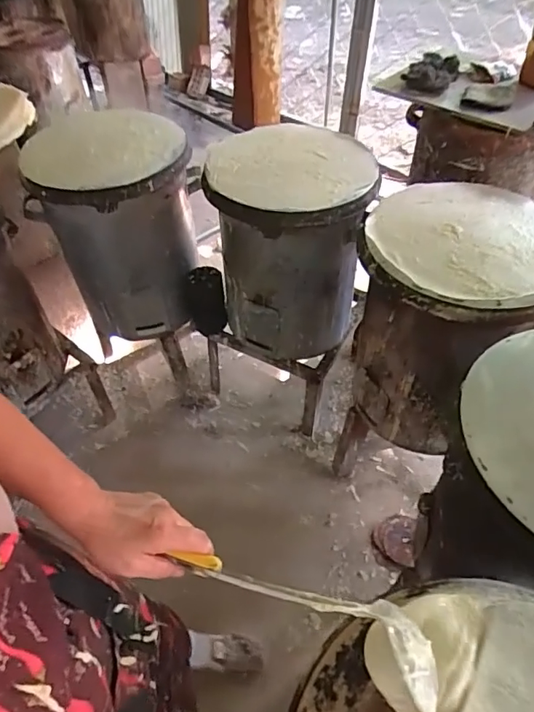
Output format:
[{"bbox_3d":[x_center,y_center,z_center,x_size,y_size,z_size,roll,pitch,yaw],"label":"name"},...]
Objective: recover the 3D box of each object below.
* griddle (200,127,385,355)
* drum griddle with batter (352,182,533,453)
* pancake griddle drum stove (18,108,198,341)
[{"bbox_3d":[0.049,-0.272,1.329,0.381,0.489,0.352,4,49,5],"label":"griddle"},{"bbox_3d":[0.389,-0.077,1.139,0.395,0.464,0.411,35,58,28],"label":"drum griddle with batter"},{"bbox_3d":[-0.405,-0.354,1.409,0.399,0.485,0.410,-15,50,-11],"label":"pancake griddle drum stove"}]

